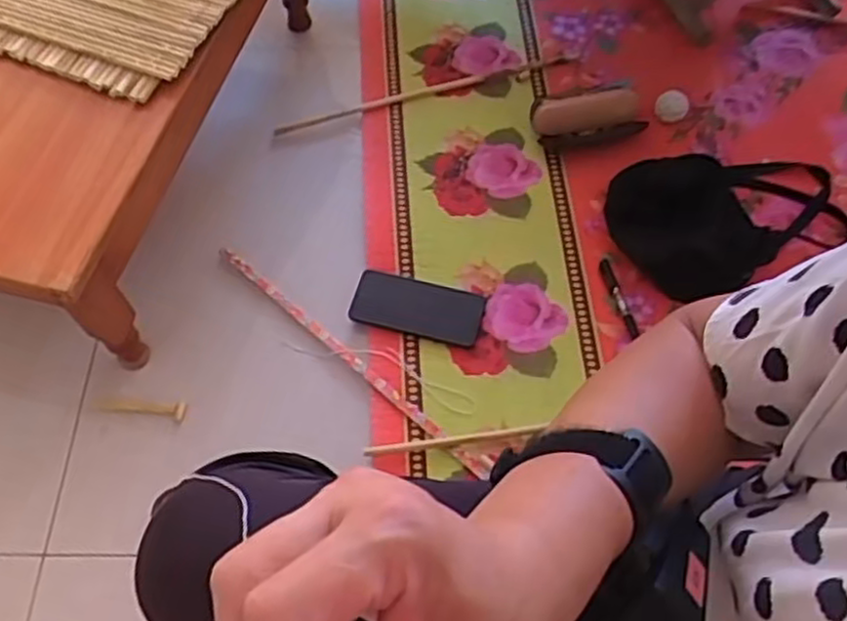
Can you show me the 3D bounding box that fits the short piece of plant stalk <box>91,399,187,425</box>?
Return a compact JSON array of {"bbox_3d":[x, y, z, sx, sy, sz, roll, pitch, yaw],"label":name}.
[{"bbox_3d":[-0.355,0.118,0.934,0.125,0.010,0.025,6,61,5],"label":"short piece of plant stalk"}]

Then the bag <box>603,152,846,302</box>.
[{"bbox_3d":[0.408,-0.134,1.016,0.341,0.095,0.207,-16,61,-7],"label":"bag"}]

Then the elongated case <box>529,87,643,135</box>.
[{"bbox_3d":[0.240,-0.292,1.102,0.156,0.038,0.048,-15,61,-6],"label":"elongated case"}]

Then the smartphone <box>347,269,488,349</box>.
[{"bbox_3d":[-0.006,-0.004,0.971,0.164,0.009,0.077,14,72,0],"label":"smartphone"}]

